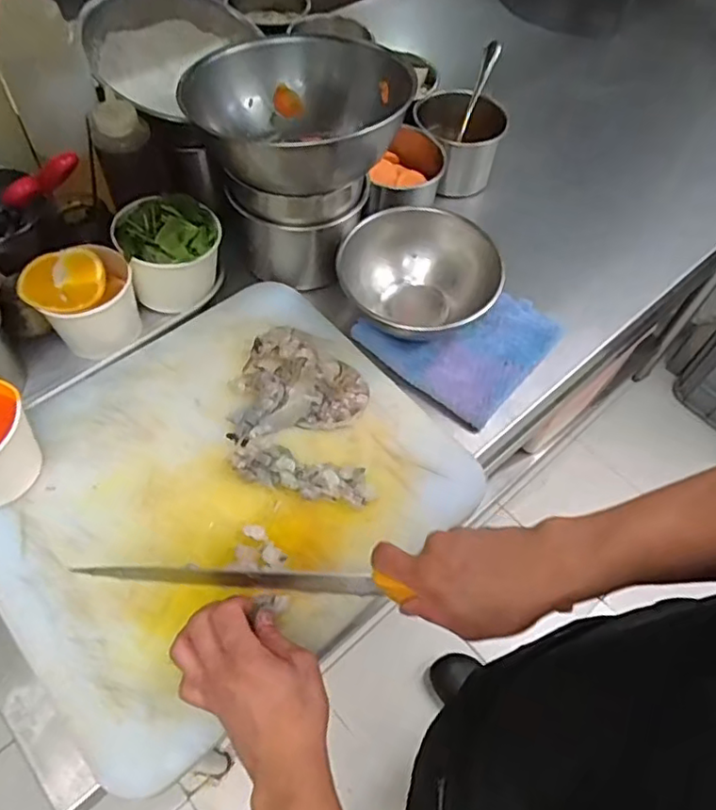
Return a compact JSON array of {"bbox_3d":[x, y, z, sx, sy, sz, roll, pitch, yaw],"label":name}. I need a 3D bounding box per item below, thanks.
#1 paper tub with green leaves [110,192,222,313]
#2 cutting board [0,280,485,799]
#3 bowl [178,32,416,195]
[{"bbox_3d":[-0.196,-0.158,0.652,0.100,0.092,0.091,2,58,-3],"label":"paper tub with green leaves"},{"bbox_3d":[-0.127,0.062,0.542,0.387,0.031,0.332,-37,67,-24],"label":"cutting board"},{"bbox_3d":[-0.062,-0.282,0.612,0.197,0.083,0.197,2,58,-3],"label":"bowl"}]

